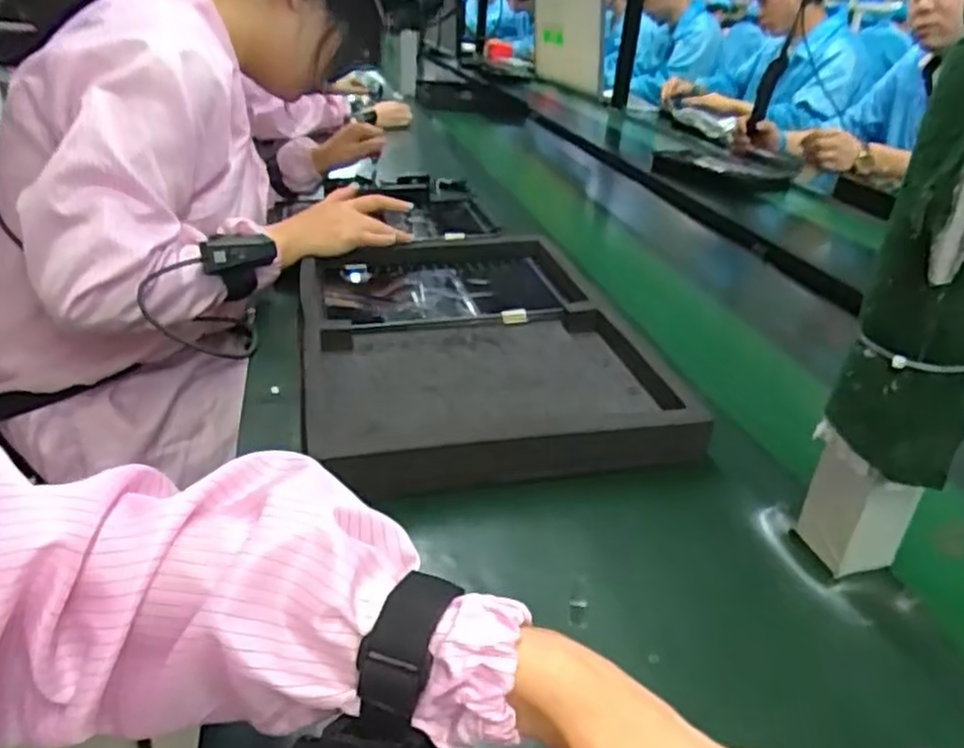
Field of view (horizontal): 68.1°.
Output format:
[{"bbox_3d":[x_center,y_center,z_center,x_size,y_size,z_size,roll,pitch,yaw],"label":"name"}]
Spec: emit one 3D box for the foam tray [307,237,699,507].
[{"bbox_3d":[-0.014,-0.037,0.676,0.297,0.045,0.427,-5,28,-12],"label":"foam tray"}]

